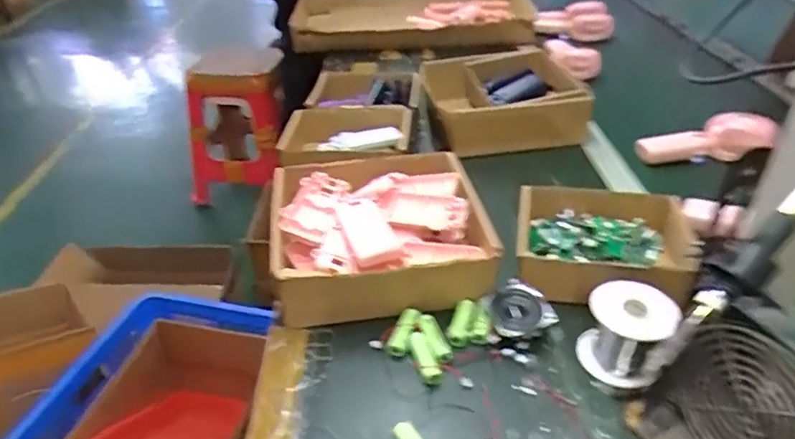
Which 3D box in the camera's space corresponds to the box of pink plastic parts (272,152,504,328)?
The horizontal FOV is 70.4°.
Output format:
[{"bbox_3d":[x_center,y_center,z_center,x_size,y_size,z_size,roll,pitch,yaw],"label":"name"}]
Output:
[{"bbox_3d":[-0.022,0.009,0.613,0.211,0.073,0.220,-9,36,-8],"label":"box of pink plastic parts"}]

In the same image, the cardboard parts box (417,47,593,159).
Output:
[{"bbox_3d":[0.155,-0.186,0.879,0.211,0.072,0.217,-8,36,-6],"label":"cardboard parts box"}]

